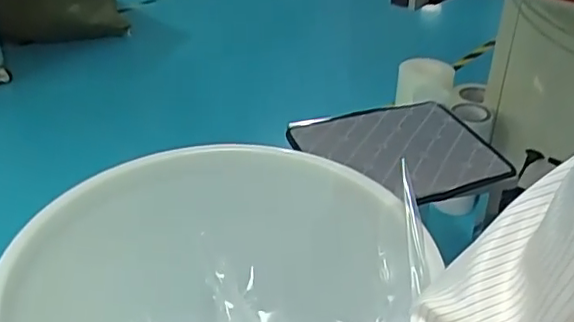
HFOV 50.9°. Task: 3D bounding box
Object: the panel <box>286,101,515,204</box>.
[{"bbox_3d":[0.181,-0.019,1.008,0.294,0.022,0.242,-11,39,-16],"label":"panel"}]

